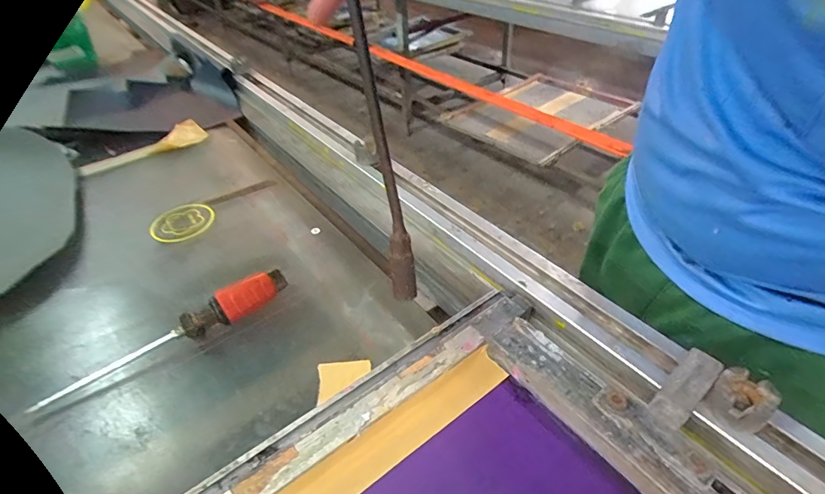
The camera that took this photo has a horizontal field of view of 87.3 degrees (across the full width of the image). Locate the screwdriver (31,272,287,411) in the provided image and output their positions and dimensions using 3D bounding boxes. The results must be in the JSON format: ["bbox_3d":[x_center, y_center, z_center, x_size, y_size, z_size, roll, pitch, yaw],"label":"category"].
[{"bbox_3d":[-0.233,0.078,0.416,0.226,0.036,0.030,-23,45,-21],"label":"screwdriver"}]

